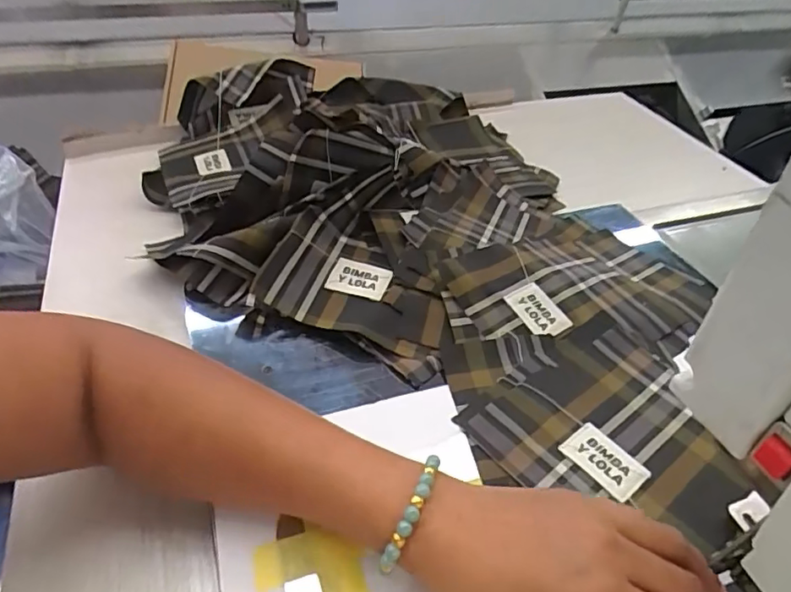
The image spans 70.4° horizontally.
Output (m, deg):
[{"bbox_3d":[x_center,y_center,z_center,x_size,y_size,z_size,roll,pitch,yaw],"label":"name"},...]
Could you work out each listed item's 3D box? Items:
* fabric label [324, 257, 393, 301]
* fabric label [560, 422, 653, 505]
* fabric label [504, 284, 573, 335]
[{"bbox_3d":[-0.029,-0.014,0.458,0.047,0.004,0.031,14,52,11],"label":"fabric label"},{"bbox_3d":[0.135,0.105,0.363,0.035,0.004,0.051,-25,49,-34],"label":"fabric label"},{"bbox_3d":[0.116,0.012,0.458,0.037,0.004,0.048,-23,59,-27],"label":"fabric label"}]

